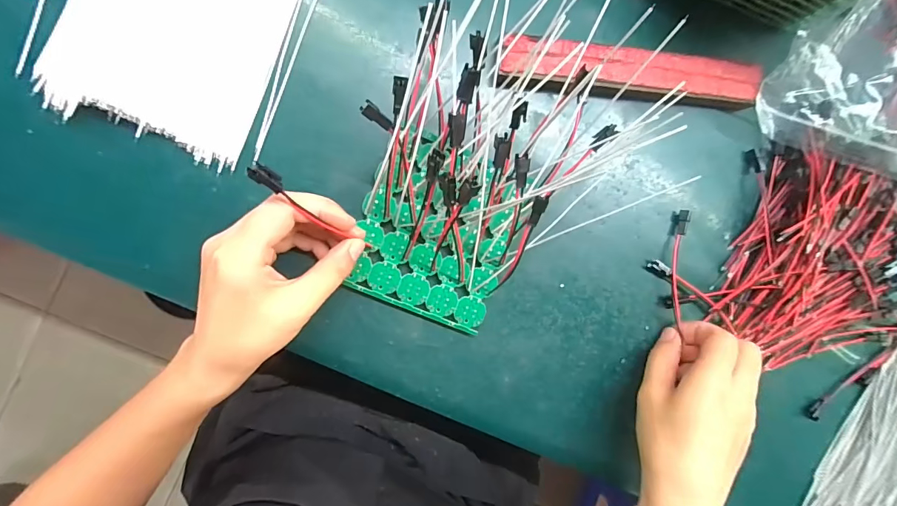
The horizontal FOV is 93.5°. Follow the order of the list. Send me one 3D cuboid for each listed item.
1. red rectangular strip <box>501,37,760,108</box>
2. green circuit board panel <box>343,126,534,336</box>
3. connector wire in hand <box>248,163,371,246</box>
[{"bbox_3d":[0.132,-0.128,0.304,0.185,0.020,0.034,5,92,-7],"label":"red rectangular strip"},{"bbox_3d":[-0.007,-0.016,0.297,0.103,0.005,0.117,21,90,-7],"label":"green circuit board panel"},{"bbox_3d":[-0.074,-0.023,0.245,0.005,0.100,0.009,36,87,34],"label":"connector wire in hand"}]

